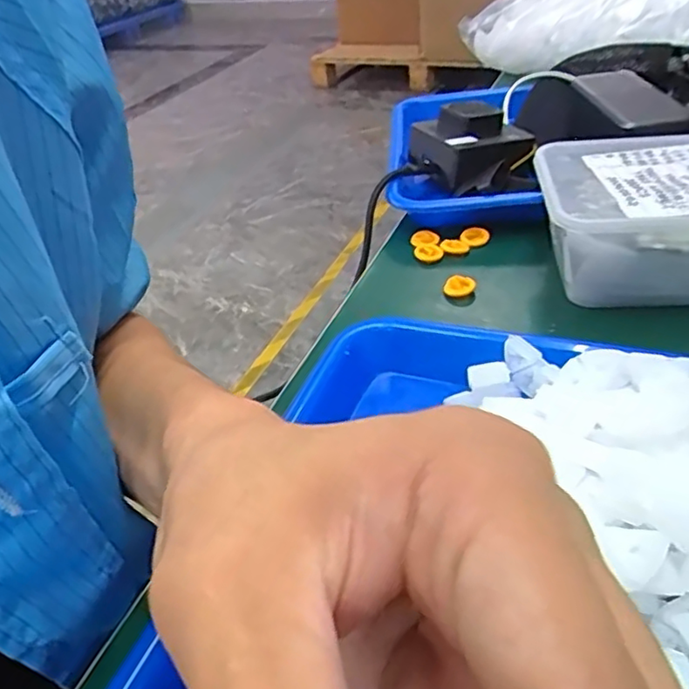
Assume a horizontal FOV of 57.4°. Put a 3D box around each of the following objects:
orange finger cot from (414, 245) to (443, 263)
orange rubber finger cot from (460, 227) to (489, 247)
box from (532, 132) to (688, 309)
[{"bbox_3d":[0.060,-0.065,0.446,0.020,0.007,0.020,-1,39,5],"label":"orange finger cot"},{"bbox_3d":[0.093,-0.078,0.452,0.019,0.007,0.019,2,39,9],"label":"orange rubber finger cot"},{"bbox_3d":[0.201,-0.074,0.381,0.162,0.072,0.111,0,39,9],"label":"box"}]

